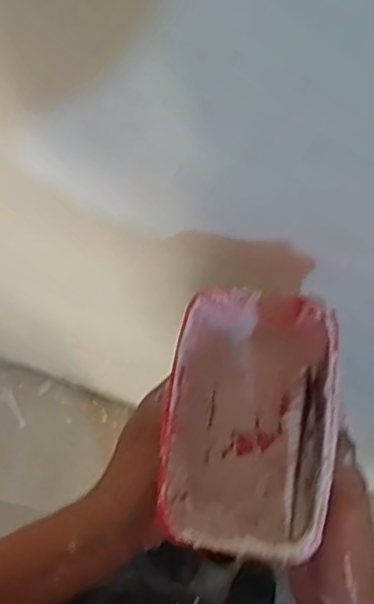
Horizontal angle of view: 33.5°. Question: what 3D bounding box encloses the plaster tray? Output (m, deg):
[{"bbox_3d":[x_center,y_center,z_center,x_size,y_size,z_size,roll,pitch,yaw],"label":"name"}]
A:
[{"bbox_3d":[0.040,0.080,0.411,0.098,0.089,0.153,6,76,3],"label":"plaster tray"}]

